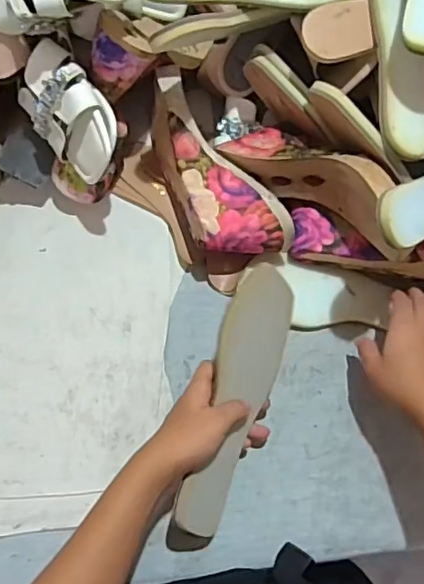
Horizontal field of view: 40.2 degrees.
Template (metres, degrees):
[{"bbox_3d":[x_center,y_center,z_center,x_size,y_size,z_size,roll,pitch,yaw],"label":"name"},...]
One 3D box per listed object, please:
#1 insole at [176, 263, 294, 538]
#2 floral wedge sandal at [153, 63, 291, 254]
[{"bbox_3d":[0.027,0.096,0.527,0.073,0.012,0.237,23,78,-35],"label":"insole"},{"bbox_3d":[-0.001,-0.125,0.607,0.093,0.087,0.210,-21,73,-8],"label":"floral wedge sandal"}]

